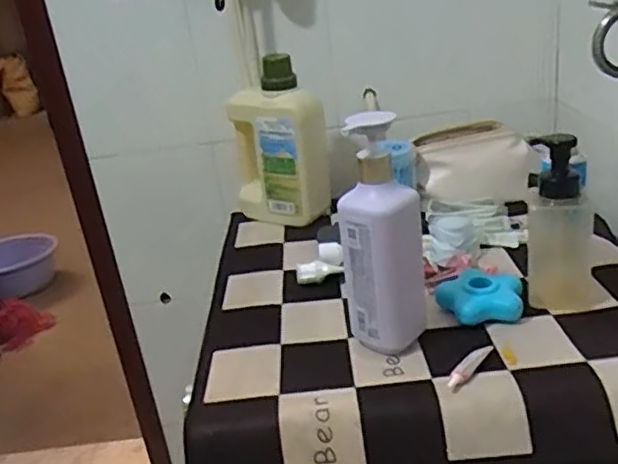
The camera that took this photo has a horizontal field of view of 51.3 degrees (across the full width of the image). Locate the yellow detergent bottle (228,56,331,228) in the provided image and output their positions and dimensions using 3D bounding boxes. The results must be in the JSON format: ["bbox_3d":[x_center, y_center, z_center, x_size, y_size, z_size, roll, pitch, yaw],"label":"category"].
[{"bbox_3d":[-0.059,-0.150,1.059,0.165,0.278,0.090,13,35,27],"label":"yellow detergent bottle"}]

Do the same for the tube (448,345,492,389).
[{"bbox_3d":[0.166,0.138,0.667,0.012,0.011,0.072,16,33,41],"label":"tube"}]

